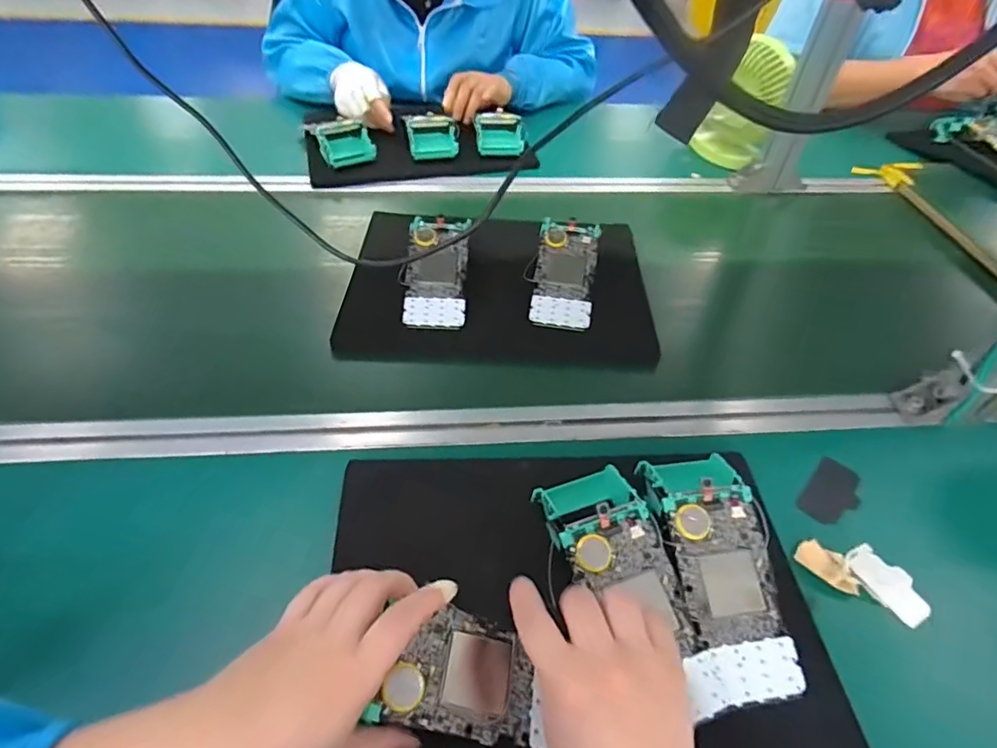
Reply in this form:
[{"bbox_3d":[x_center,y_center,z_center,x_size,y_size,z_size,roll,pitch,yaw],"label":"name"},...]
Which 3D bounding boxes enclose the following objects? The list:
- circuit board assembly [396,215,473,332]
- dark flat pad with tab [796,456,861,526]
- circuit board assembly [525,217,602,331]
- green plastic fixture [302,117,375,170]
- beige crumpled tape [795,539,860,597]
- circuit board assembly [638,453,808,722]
[{"bbox_3d":[-0.073,-0.116,0.619,0.073,0.019,0.143,2,68,-3],"label":"circuit board assembly"},{"bbox_3d":[0.298,0.107,0.482,0.040,0.011,0.068,35,54,24],"label":"dark flat pad with tab"},{"bbox_3d":[0.074,-0.118,0.627,0.077,0.014,0.145,9,68,3],"label":"circuit board assembly"},{"bbox_3d":[-0.231,-0.343,0.803,0.084,0.045,0.057,-22,54,-23],"label":"green plastic fixture"},{"bbox_3d":[0.263,0.153,0.426,0.024,0.007,0.048,-30,57,-28],"label":"beige crumpled tape"},{"bbox_3d":[0.159,0.144,0.396,0.078,0.030,0.167,-3,64,-8],"label":"circuit board assembly"}]

